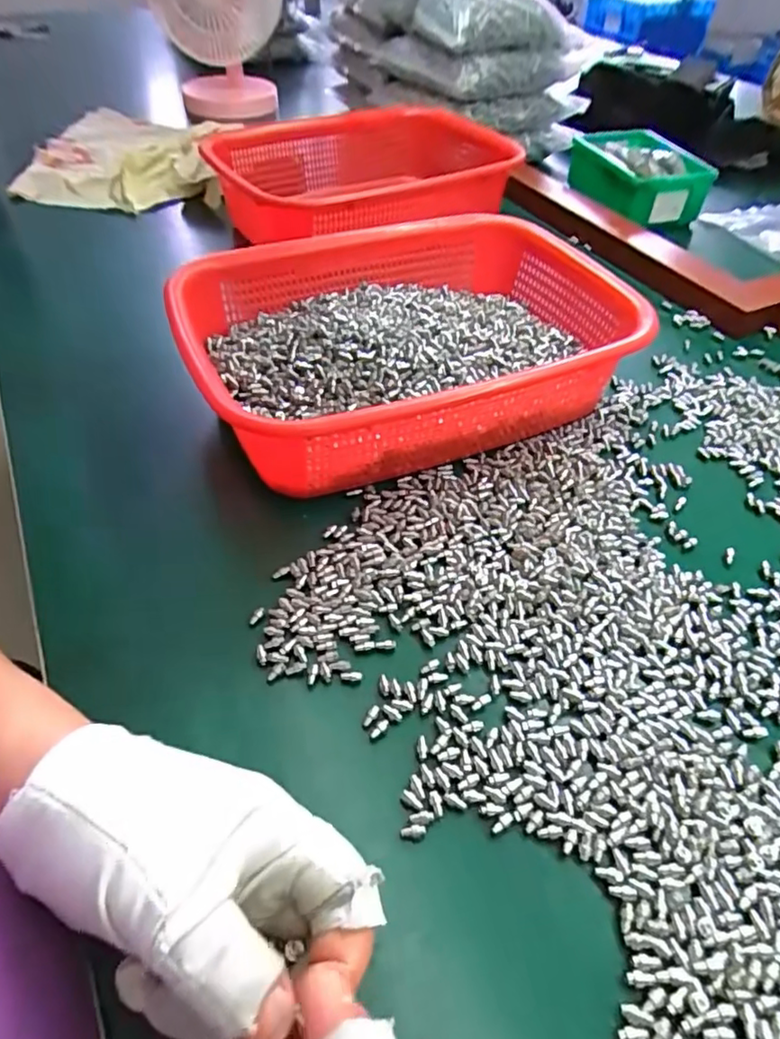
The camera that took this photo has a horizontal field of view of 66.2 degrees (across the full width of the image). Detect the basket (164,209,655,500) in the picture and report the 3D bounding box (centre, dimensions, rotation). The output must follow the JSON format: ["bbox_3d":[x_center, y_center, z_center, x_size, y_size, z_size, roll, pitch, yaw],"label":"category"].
[{"bbox_3d":[0.013,-0.121,0.412,0.283,0.073,0.210,-18,50,-16],"label":"basket"}]

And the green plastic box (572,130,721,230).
[{"bbox_3d":[0.277,-0.389,0.677,0.109,0.050,0.148,-6,48,-6],"label":"green plastic box"}]

